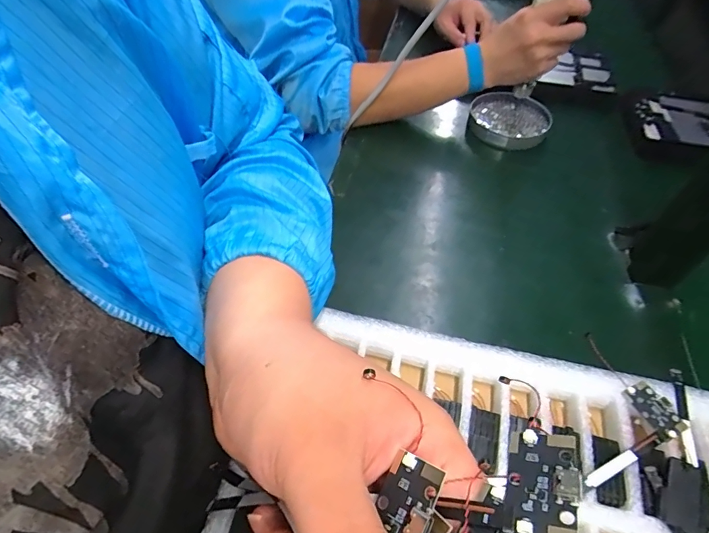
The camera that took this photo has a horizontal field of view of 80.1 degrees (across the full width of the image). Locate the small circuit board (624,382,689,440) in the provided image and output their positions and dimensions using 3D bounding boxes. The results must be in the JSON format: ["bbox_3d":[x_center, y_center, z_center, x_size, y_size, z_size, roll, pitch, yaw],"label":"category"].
[{"bbox_3d":[0.195,0.093,0.274,0.022,0.005,0.036,-17,56,-14],"label":"small circuit board"}]

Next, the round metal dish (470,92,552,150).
[{"bbox_3d":[0.228,-0.211,0.629,0.116,0.033,0.118,1,54,-2],"label":"round metal dish"}]

